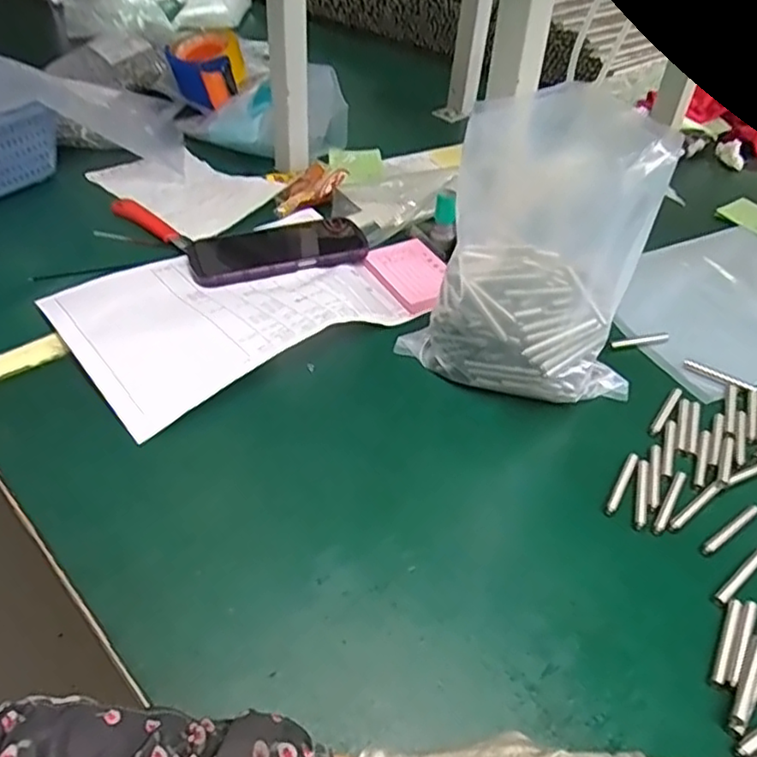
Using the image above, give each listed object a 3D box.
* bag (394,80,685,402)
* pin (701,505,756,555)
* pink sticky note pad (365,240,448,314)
[{"bbox_3d":[0.111,-0.083,0.467,0.172,0.210,0.080,18,44,16],"label":"bag"},{"bbox_3d":[0.233,0.098,0.428,0.060,0.004,0.008,-24,49,-27],"label":"pin"},{"bbox_3d":[0.037,-0.101,0.630,0.071,0.007,0.107,-18,46,-22],"label":"pink sticky note pad"}]

